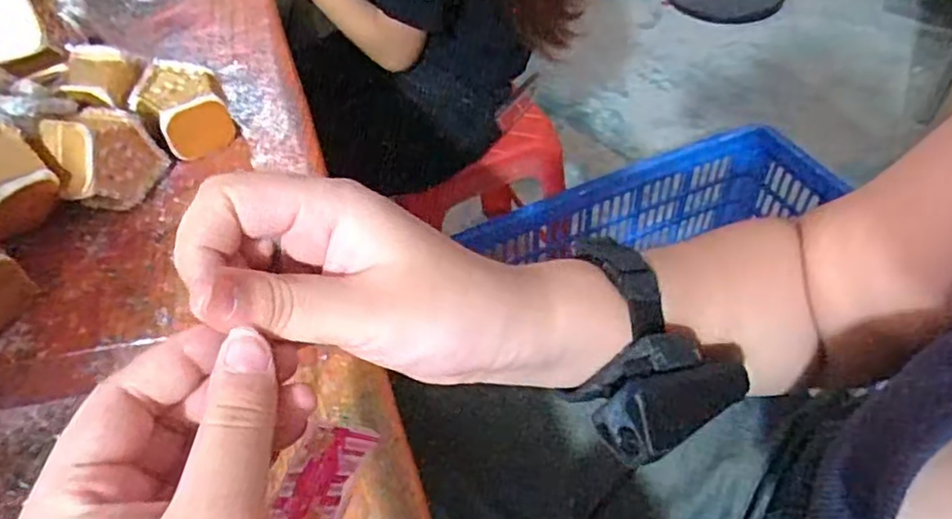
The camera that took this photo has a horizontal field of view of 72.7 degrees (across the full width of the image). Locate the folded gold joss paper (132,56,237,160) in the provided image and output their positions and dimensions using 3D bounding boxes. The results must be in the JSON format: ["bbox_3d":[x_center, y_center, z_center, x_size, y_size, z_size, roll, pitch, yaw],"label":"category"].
[{"bbox_3d":[-0.235,-0.122,0.520,0.061,0.047,0.071,-30,52,-20],"label":"folded gold joss paper"}]

